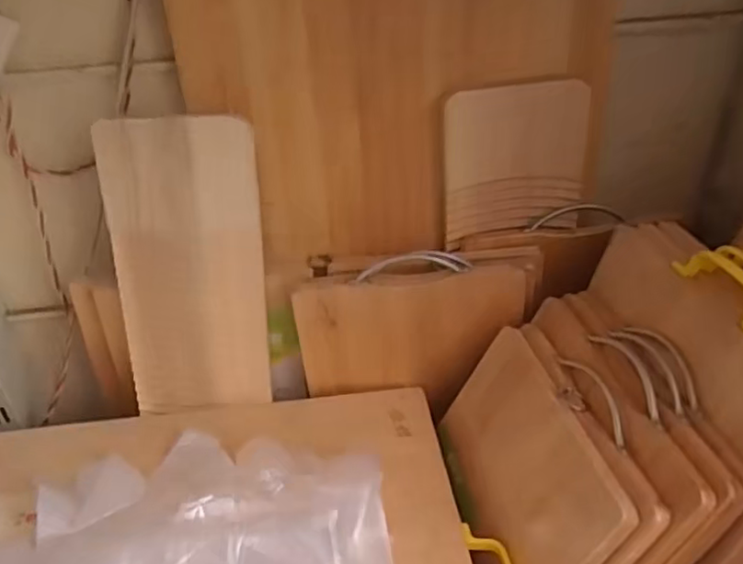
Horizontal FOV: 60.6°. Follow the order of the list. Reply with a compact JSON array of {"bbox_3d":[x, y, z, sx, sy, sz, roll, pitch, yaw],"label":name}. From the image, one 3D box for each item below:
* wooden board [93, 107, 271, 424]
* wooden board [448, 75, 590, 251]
[{"bbox_3d":[-0.194,-0.009,0.693,0.151,0.329,0.009,-4,21,-8],"label":"wooden board"},{"bbox_3d":[0.162,-0.134,0.720,0.158,0.172,0.024,-8,34,0],"label":"wooden board"}]

